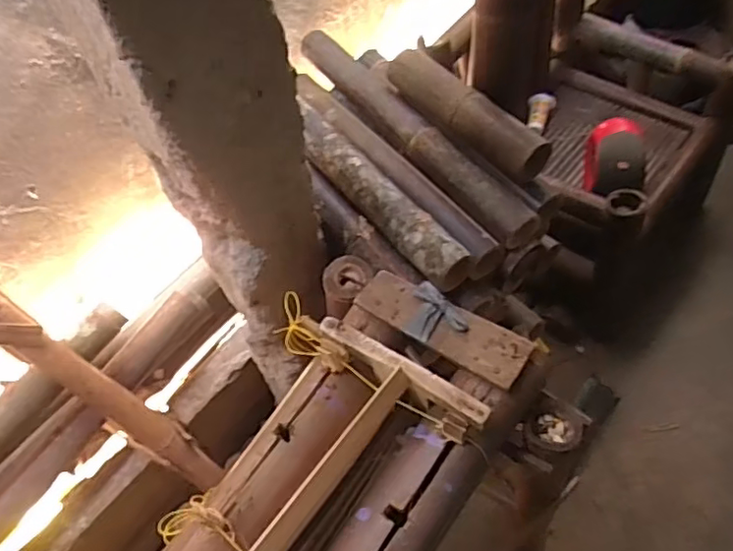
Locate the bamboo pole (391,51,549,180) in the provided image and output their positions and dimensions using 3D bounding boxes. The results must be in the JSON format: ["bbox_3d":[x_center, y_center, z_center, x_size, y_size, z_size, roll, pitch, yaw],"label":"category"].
[{"bbox_3d":[0.148,-0.262,0.934,0.066,0.056,0.318,-36,61,-17],"label":"bamboo pole"}]

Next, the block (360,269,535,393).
[{"bbox_3d":[0.075,0.048,0.605,0.182,0.020,0.052,30,64,22],"label":"block"}]

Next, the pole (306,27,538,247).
[{"bbox_3d":[0.060,-0.252,0.988,0.068,0.049,0.574,-33,60,-16],"label":"pole"}]

